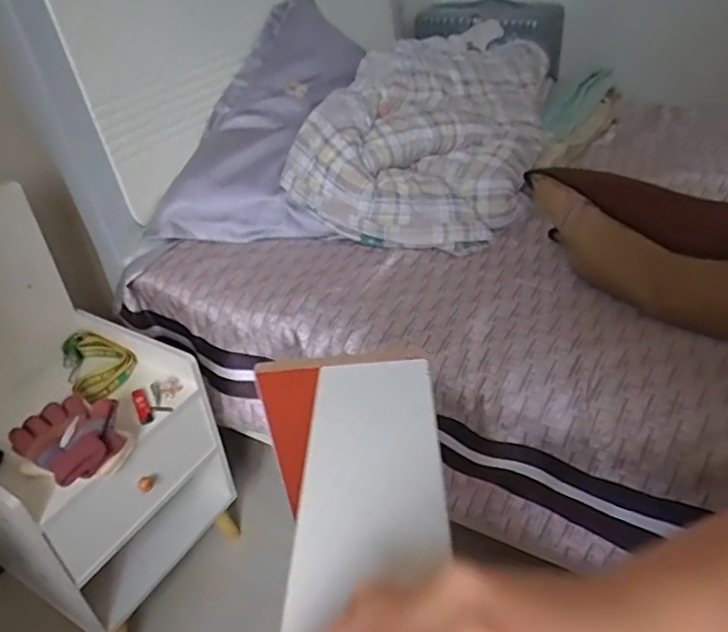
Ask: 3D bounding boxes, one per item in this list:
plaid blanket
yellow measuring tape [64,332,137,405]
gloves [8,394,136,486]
[{"bbox_3d":[0.149,-0.394,1.244,0.420,0.234,0.630,9,38,19],"label":"plaid blanket"},{"bbox_3d":[-0.458,0.083,1.035,0.108,0.040,0.167,-25,40,-25],"label":"yellow measuring tape"},{"bbox_3d":[-0.415,0.174,0.859,0.160,0.059,0.140,20,43,30],"label":"gloves"}]

